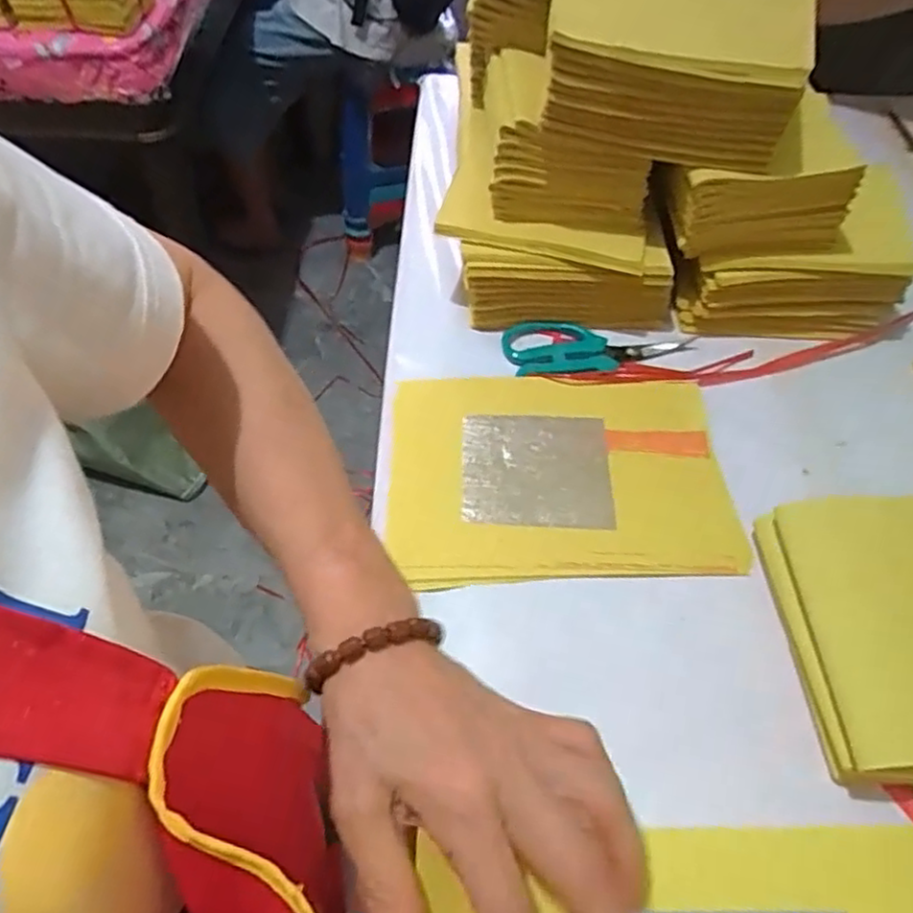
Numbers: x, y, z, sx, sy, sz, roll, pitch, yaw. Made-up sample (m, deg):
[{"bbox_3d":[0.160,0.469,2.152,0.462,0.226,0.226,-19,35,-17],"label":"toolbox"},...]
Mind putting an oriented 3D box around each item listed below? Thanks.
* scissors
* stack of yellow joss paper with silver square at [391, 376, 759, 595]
[{"bbox_3d":[0.114,-0.086,0.552,0.151,0.012,0.053,-3,55,-4],"label":"scissors"},{"bbox_3d":[0.068,0.011,0.479,0.225,0.015,0.160,-3,55,-4],"label":"stack of yellow joss paper with silver square"}]

